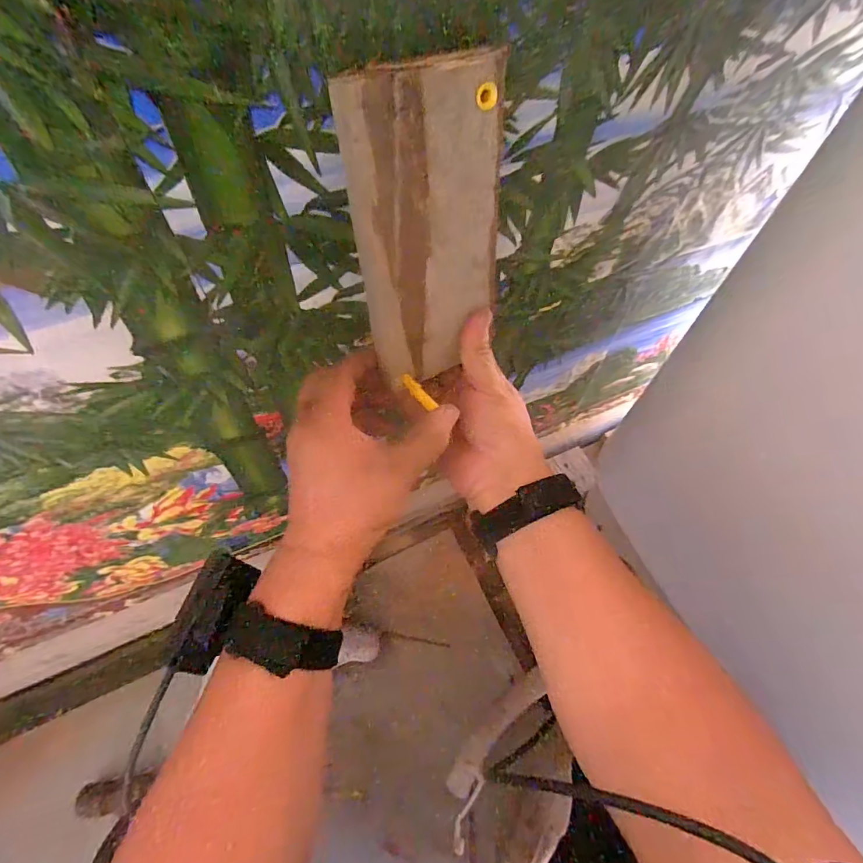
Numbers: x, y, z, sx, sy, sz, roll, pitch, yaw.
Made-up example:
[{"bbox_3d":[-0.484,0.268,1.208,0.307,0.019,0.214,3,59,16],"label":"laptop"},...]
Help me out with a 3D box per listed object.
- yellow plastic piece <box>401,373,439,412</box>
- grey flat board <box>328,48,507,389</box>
[{"bbox_3d":[-0.009,-0.028,0.322,0.009,0.004,0.038,-29,56,-18],"label":"yellow plastic piece"},{"bbox_3d":[0.001,-0.112,0.278,0.091,0.177,0.012,-24,51,-18],"label":"grey flat board"}]

